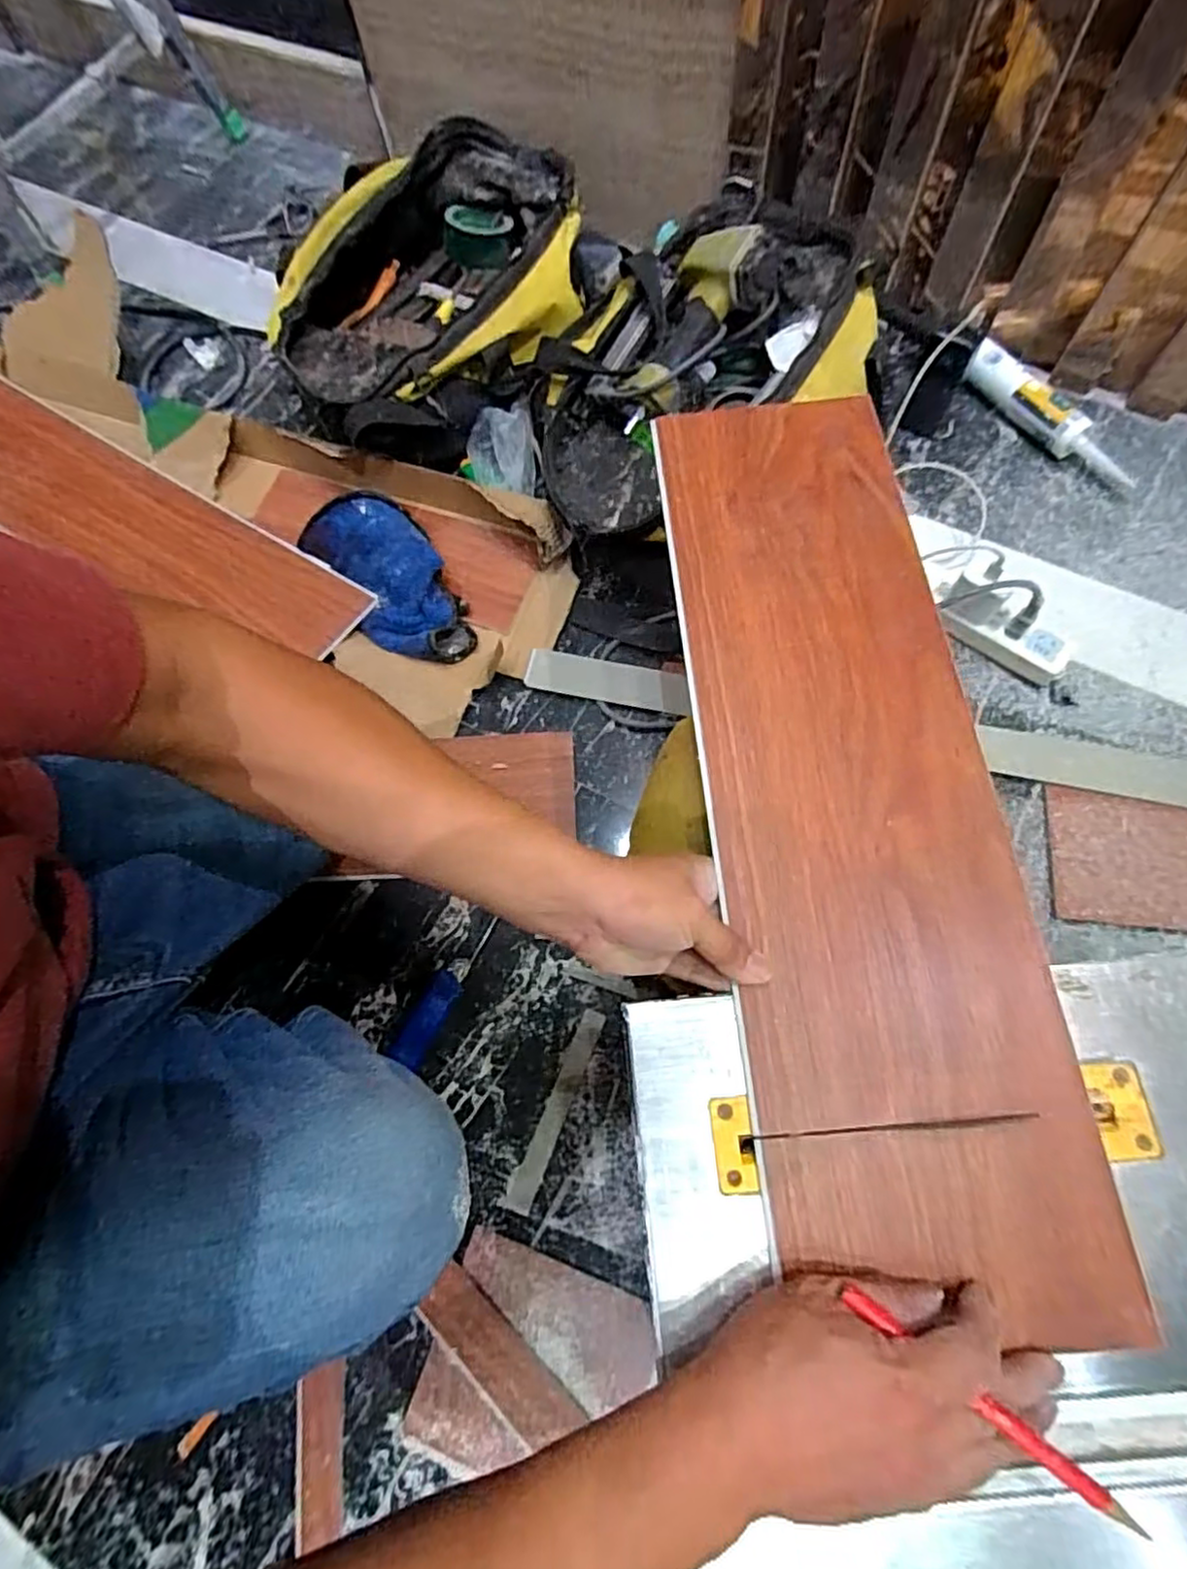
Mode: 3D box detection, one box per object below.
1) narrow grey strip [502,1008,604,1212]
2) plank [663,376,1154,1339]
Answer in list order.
[{"bbox_3d":[-0.035,0.309,0.653,0.024,0.004,0.186,21,73,10],"label":"narrow grey strip"},{"bbox_3d":[0.168,-0.020,0.468,0.185,0.015,0.637,-5,68,1],"label":"plank"}]

